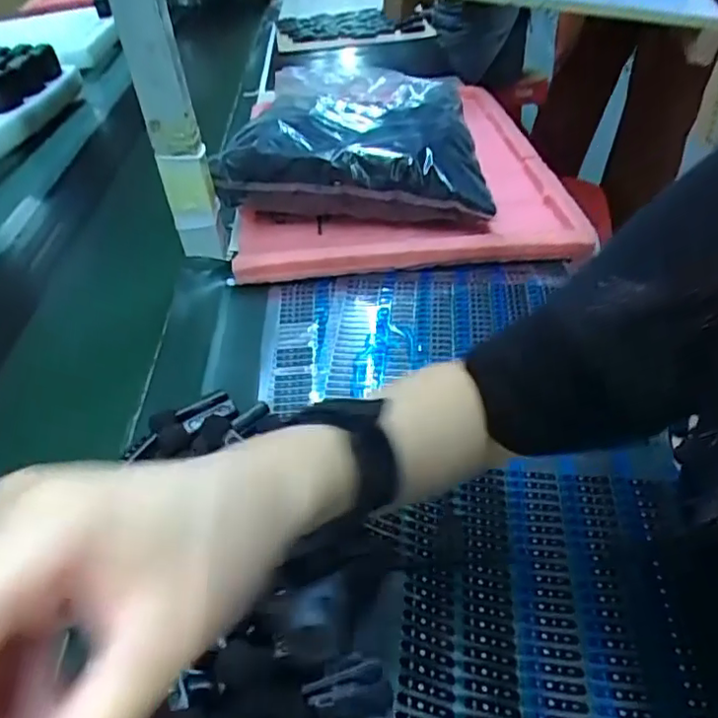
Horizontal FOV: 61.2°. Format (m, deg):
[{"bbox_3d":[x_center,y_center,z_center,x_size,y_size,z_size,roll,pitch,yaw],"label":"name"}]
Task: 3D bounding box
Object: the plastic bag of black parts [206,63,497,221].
[{"bbox_3d":[0.009,-0.266,0.695,0.275,0.076,0.254,4,42,11],"label":"plastic bag of black parts"}]

